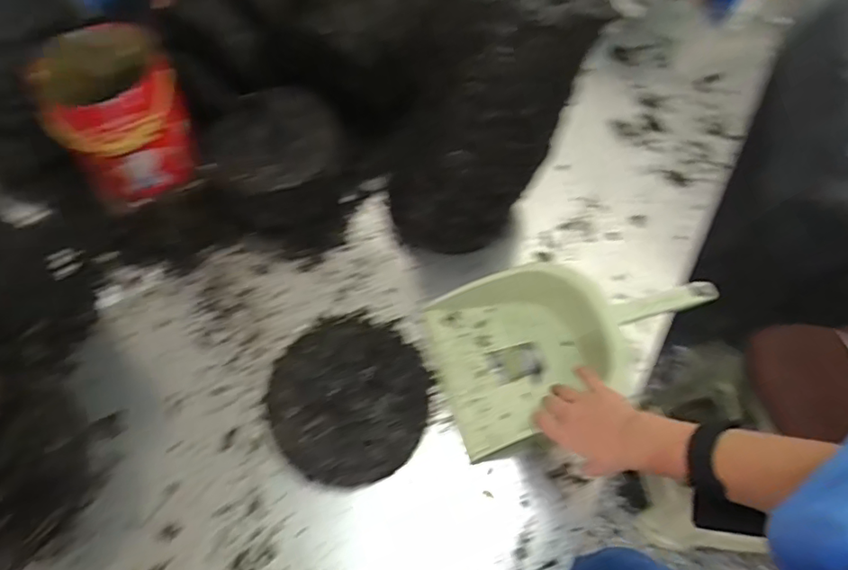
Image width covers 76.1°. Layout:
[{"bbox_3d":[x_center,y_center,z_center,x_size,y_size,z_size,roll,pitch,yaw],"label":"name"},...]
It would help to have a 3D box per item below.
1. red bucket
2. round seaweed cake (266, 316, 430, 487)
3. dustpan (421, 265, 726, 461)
[{"bbox_3d":[-0.442,-0.242,0.805,0.172,0.190,0.184,2,59,-3],"label":"red bucket"},{"bbox_3d":[-0.091,0.131,0.673,0.188,0.045,0.211,2,59,-3],"label":"round seaweed cake"},{"bbox_3d":[0.182,0.057,0.703,0.330,0.128,0.215,-14,59,-9],"label":"dustpan"}]

